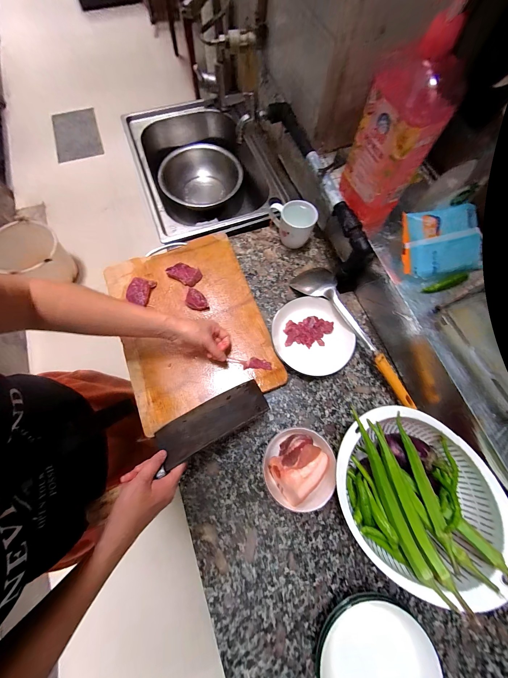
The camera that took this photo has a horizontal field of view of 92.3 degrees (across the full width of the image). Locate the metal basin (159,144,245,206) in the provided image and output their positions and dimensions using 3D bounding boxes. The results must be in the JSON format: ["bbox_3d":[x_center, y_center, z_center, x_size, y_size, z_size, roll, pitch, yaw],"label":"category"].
[{"bbox_3d":[-0.183,-0.555,0.890,0.279,0.119,0.279,0,72,-1],"label":"metal basin"}]

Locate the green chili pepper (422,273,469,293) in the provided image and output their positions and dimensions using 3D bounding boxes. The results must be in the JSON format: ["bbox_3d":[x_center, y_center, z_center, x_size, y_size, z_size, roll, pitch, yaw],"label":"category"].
[{"bbox_3d":[0.342,-0.098,0.437,0.074,0.012,0.019,-22,73,10],"label":"green chili pepper"}]

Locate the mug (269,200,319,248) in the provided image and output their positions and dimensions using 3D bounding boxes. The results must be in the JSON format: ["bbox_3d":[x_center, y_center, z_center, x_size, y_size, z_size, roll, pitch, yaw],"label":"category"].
[{"bbox_3d":[0.086,-0.282,0.586,0.115,0.079,0.087,19,73,5],"label":"mug"}]

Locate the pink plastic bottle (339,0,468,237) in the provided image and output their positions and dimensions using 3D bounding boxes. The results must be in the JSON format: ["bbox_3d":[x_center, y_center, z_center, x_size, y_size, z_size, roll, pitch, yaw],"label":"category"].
[{"bbox_3d":[0.219,-0.318,0.378,0.066,0.273,0.121,-21,74,-8],"label":"pink plastic bottle"}]

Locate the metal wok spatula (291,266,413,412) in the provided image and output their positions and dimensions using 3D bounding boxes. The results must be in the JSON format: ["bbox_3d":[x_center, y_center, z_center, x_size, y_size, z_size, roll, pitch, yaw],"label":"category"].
[{"bbox_3d":[0.227,-0.025,0.539,0.091,0.065,0.370,-35,76,-11],"label":"metal wok spatula"}]

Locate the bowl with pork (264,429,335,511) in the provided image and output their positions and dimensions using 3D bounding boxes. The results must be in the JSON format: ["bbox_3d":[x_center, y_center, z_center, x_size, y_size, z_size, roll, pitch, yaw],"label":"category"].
[{"bbox_3d":[0.079,0.225,0.431,0.122,0.083,0.116,0,72,-1],"label":"bowl with pork"}]

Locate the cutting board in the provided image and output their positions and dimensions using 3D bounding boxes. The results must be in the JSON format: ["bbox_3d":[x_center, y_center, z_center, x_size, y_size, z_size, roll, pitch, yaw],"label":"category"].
[{"bbox_3d":[-0.137,-0.040,0.524,0.290,0.026,0.381,-21,74,-8],"label":"cutting board"}]

